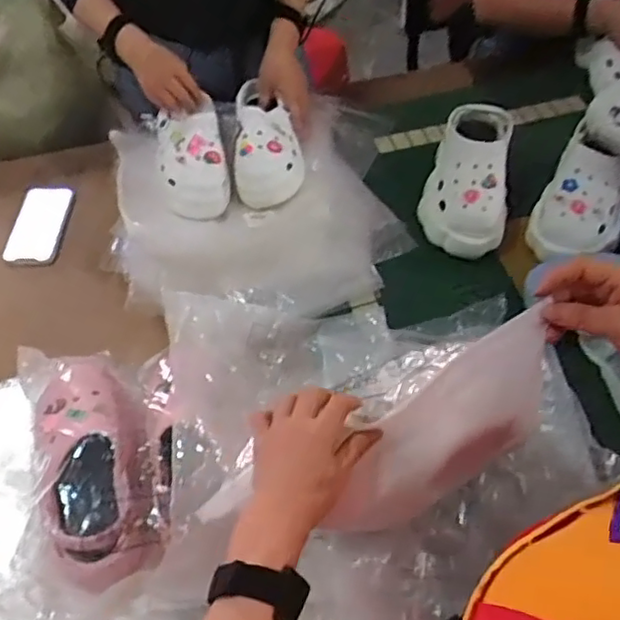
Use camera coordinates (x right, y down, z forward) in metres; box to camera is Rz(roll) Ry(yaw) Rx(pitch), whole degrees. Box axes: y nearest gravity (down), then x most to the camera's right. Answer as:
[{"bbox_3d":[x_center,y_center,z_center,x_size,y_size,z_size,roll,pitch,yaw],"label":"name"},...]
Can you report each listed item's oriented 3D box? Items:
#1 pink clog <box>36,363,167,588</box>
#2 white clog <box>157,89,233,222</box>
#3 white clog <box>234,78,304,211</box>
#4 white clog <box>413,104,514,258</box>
[{"bbox_3d":[-0.245,0.167,0.714,0.111,0.079,0.269,-18,57,-9],"label":"pink clog"},{"bbox_3d":[-0.186,-0.244,1.004,0.103,0.081,0.199,-11,56,-3],"label":"white clog"},{"bbox_3d":[-0.063,-0.275,1.017,0.112,0.079,0.230,-4,56,1],"label":"white clog"},{"bbox_3d":[0.247,-0.210,1.001,0.127,0.113,0.270,9,57,10],"label":"white clog"}]

